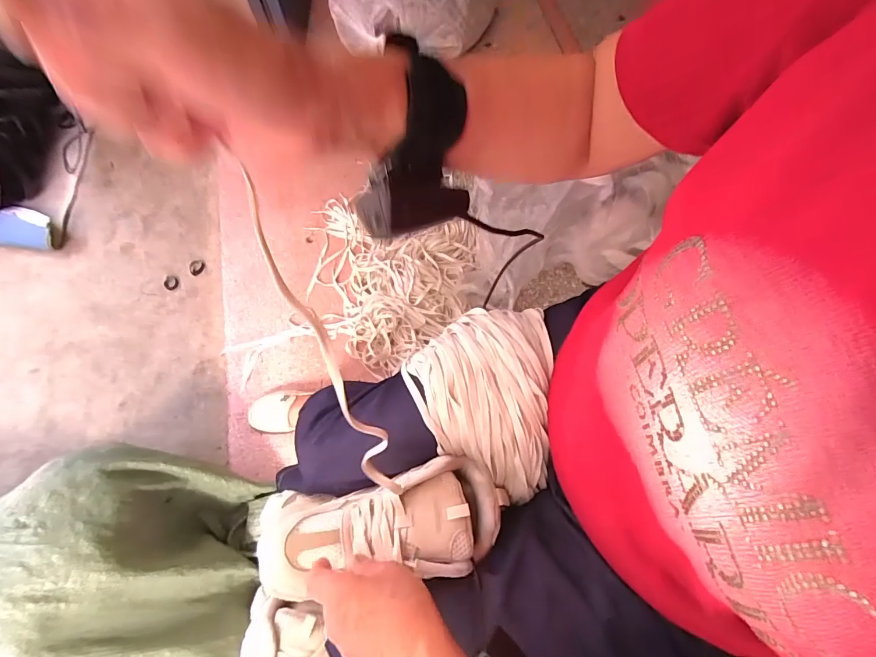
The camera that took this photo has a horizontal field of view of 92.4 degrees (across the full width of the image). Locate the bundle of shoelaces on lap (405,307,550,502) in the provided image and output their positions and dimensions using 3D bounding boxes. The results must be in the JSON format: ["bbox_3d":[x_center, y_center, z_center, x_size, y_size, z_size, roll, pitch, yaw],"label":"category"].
[{"bbox_3d":[0.038,0.067,0.429,0.149,0.061,0.195,1,70,2],"label":"bundle of shoelaces on lap"}]

